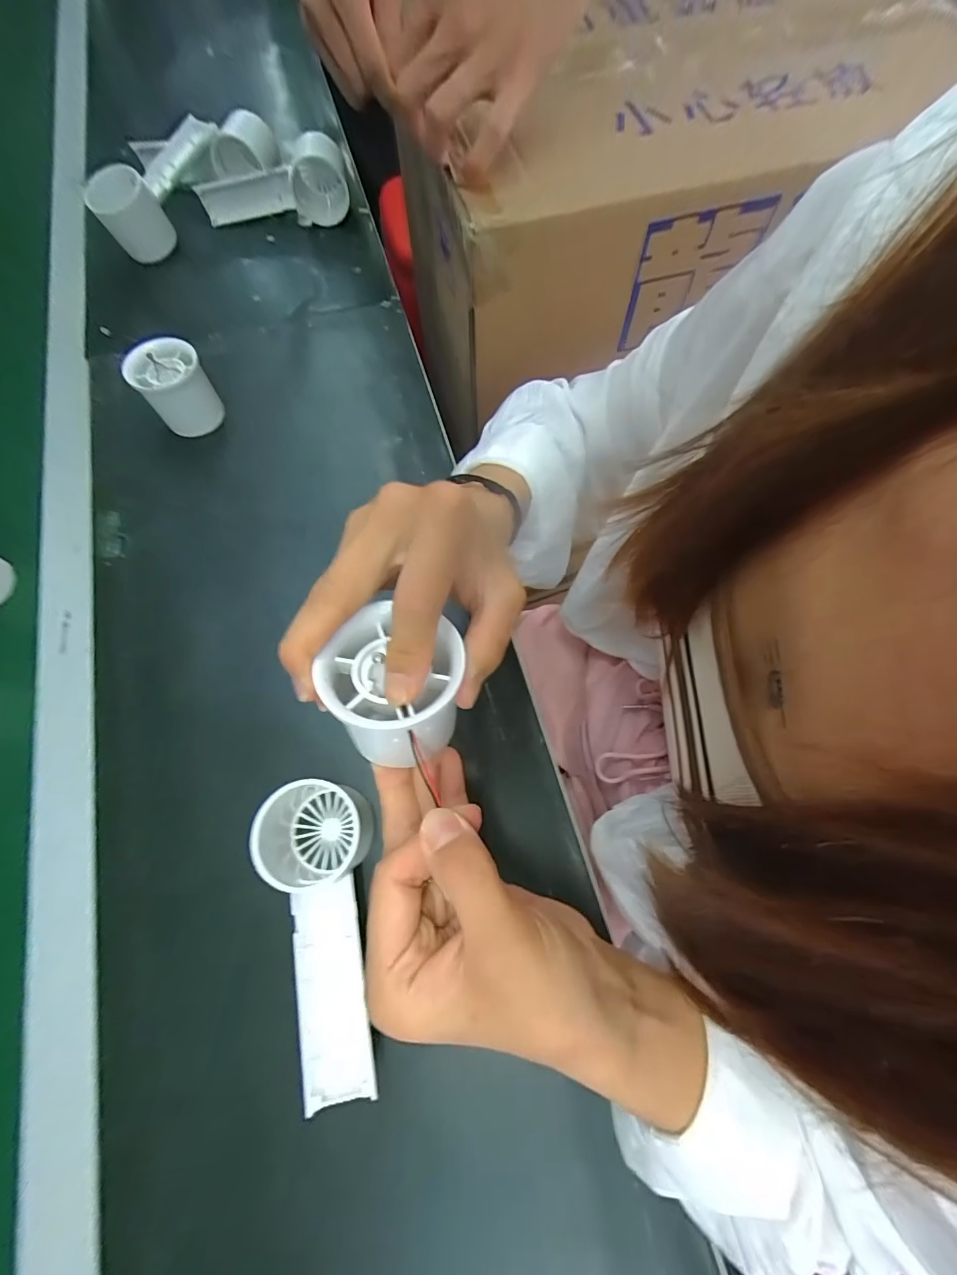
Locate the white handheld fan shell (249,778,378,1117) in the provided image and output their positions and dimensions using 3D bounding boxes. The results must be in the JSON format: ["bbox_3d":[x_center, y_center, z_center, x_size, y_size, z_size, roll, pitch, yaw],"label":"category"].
[{"bbox_3d":[-0.096,0.164,0.264,0.063,0.058,0.154,-6,70,-2],"label":"white handheld fan shell"}]

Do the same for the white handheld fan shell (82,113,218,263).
[{"bbox_3d":[-0.318,-0.456,0.480,0.046,0.064,0.153,26,72,9],"label":"white handheld fan shell"}]

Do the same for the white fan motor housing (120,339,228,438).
[{"bbox_3d":[-0.254,-0.210,0.400,0.053,0.058,0.053,-33,74,-11],"label":"white fan motor housing"}]

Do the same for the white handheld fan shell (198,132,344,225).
[{"bbox_3d":[-0.219,-0.485,0.511,0.169,0.062,0.038,0,70,13],"label":"white handheld fan shell"}]

